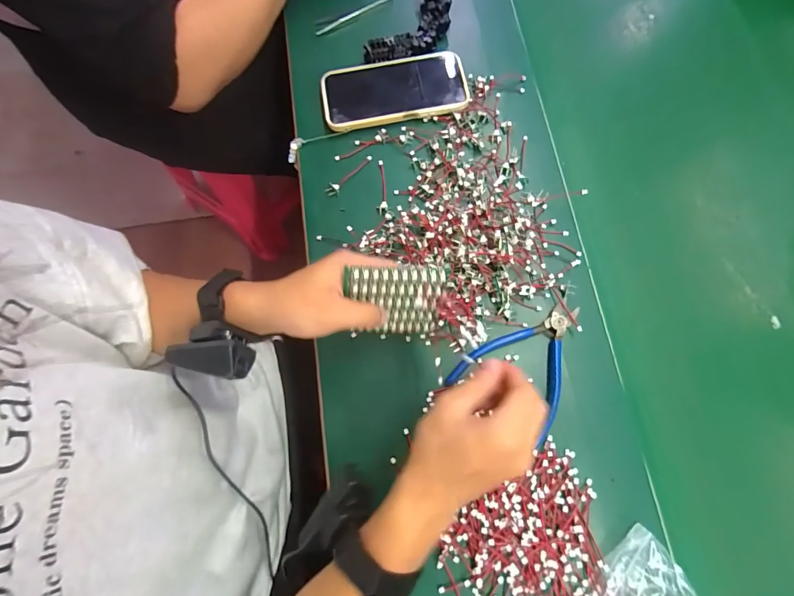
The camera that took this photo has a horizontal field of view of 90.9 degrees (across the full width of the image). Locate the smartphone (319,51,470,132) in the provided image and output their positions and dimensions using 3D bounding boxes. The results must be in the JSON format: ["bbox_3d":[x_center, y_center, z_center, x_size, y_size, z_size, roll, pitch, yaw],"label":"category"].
[{"bbox_3d":[-0.004,-0.246,0.464,0.168,0.013,0.083,-8,74,-1],"label":"smartphone"}]

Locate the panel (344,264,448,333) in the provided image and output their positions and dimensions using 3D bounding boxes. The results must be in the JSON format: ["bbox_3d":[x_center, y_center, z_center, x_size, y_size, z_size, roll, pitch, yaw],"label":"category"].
[{"bbox_3d":[0.000,0.005,0.330,0.078,0.086,0.006,-3,52,-3],"label":"panel"}]

